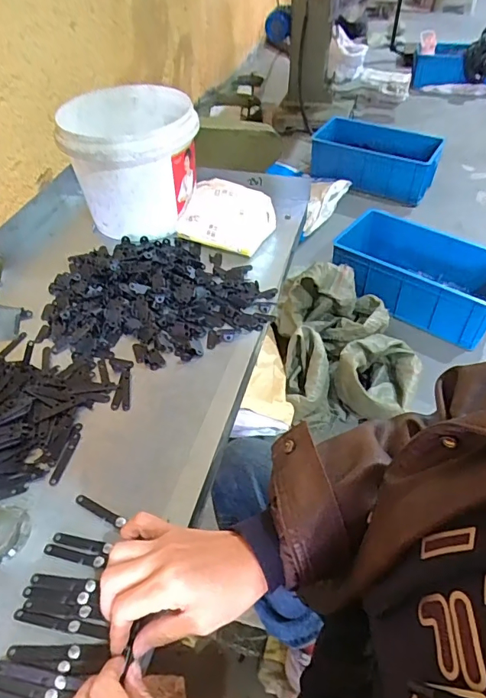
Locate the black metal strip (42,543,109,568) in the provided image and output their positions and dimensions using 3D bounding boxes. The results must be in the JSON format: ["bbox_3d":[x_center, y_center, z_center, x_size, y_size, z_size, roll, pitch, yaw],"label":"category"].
[{"bbox_3d":[-0.137,0.167,0.376,0.052,0.004,0.010,10,50,11],"label":"black metal strip"}]

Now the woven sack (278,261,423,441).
[{"bbox_3d":[0.312,-0.040,1.450,0.387,0.260,0.548,-4,49,0],"label":"woven sack"}]

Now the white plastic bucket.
[{"bbox_3d":[-0.154,-0.276,0.673,0.168,0.142,0.189,-10,49,-6],"label":"white plastic bucket"}]

